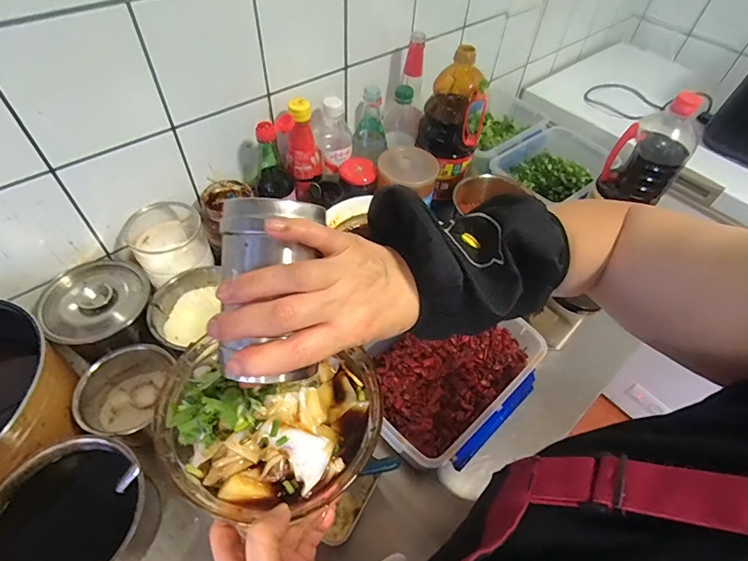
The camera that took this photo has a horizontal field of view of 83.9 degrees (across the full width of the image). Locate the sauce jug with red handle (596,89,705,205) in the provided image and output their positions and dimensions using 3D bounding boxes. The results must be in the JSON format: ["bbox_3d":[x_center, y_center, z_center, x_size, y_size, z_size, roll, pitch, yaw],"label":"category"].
[{"bbox_3d":[0.464,-0.219,0.689,0.104,0.170,0.119,36,59,24],"label":"sauce jug with red handle"}]

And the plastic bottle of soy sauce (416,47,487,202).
[{"bbox_3d":[0.140,-0.280,0.756,0.095,0.238,0.100,34,59,23],"label":"plastic bottle of soy sauce"}]

